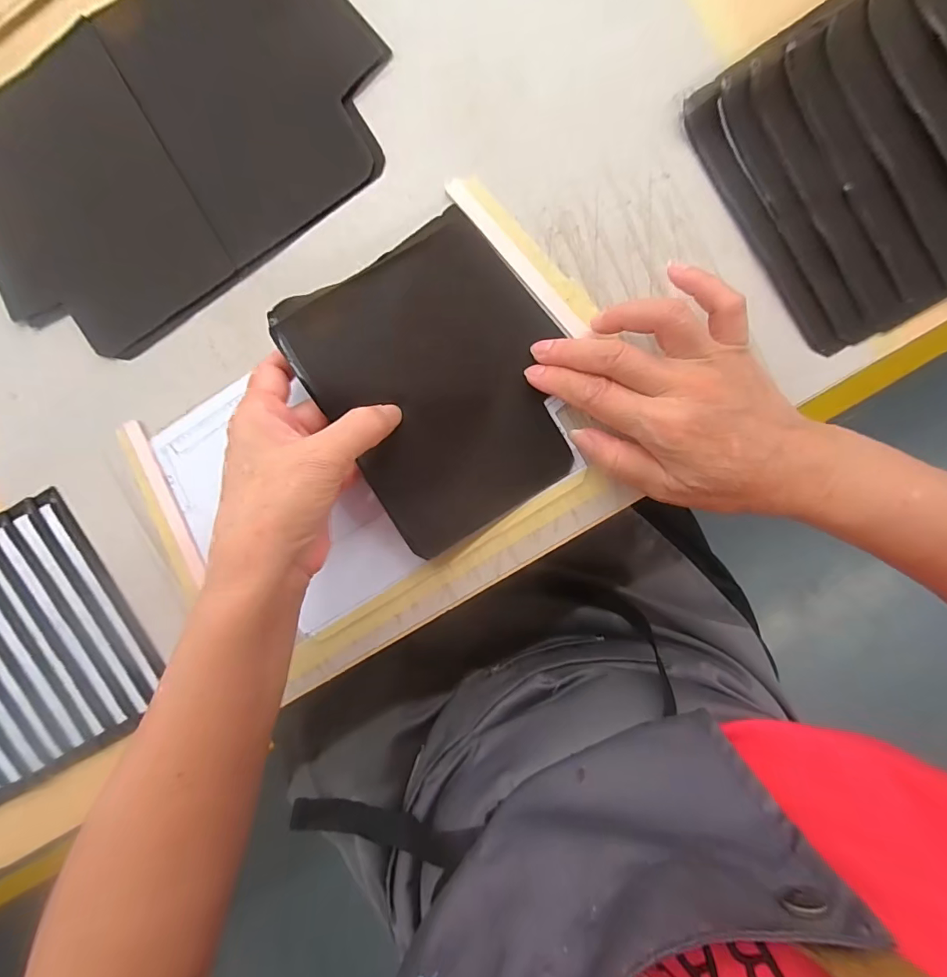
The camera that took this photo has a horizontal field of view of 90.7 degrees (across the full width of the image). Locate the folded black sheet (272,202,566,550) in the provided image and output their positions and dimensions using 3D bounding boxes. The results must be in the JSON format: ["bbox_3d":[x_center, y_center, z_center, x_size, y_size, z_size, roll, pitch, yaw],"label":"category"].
[{"bbox_3d":[-0.014,-0.061,0.283,0.141,0.009,0.167,-32,102,-6],"label":"folded black sheet"}]

